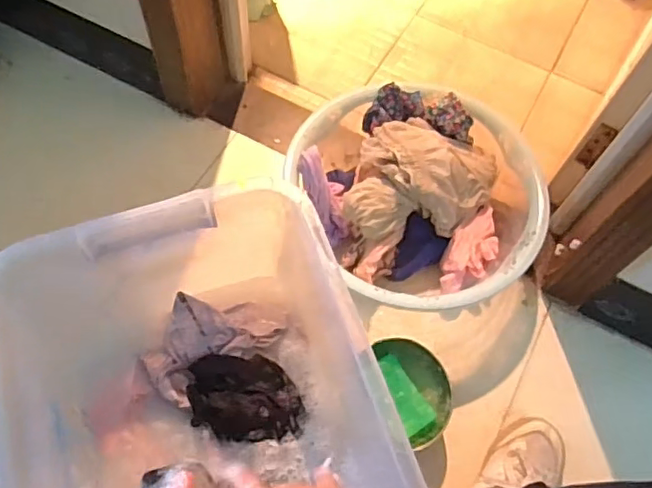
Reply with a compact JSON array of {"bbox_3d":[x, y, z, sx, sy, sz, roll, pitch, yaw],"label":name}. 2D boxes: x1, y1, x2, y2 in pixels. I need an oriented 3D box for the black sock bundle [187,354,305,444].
[{"bbox_3d":[-0.098,0.185,0.711,0.136,0.028,0.101,2,63,-3],"label":"black sock bundle"}]

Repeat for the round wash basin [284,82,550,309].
[{"bbox_3d":[0.135,-0.082,0.908,0.332,0.157,0.398,-24,67,-14],"label":"round wash basin"}]

